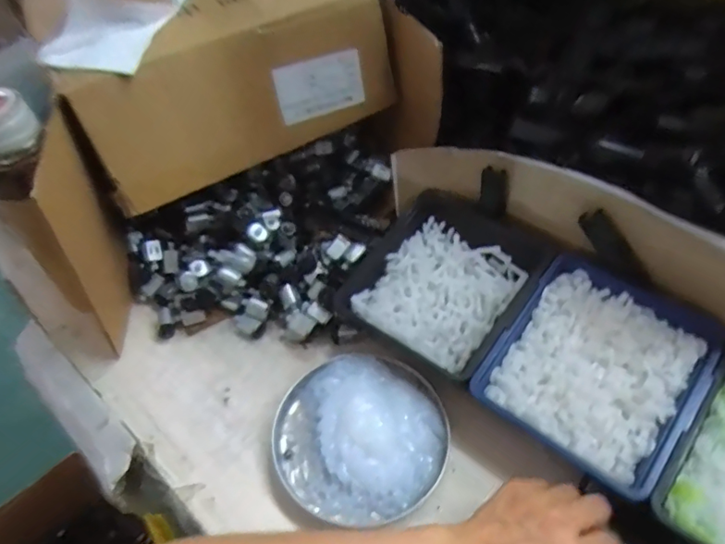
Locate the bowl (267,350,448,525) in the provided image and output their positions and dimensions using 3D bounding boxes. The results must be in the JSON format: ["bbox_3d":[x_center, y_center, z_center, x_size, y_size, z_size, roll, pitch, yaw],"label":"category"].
[{"bbox_3d":[-0.003,0.132,0.442,0.139,0.034,0.139,-1,52,1],"label":"bowl"}]

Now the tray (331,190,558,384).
[{"bbox_3d":[0.078,0.005,0.495,0.148,0.043,0.159,31,59,24],"label":"tray"}]

